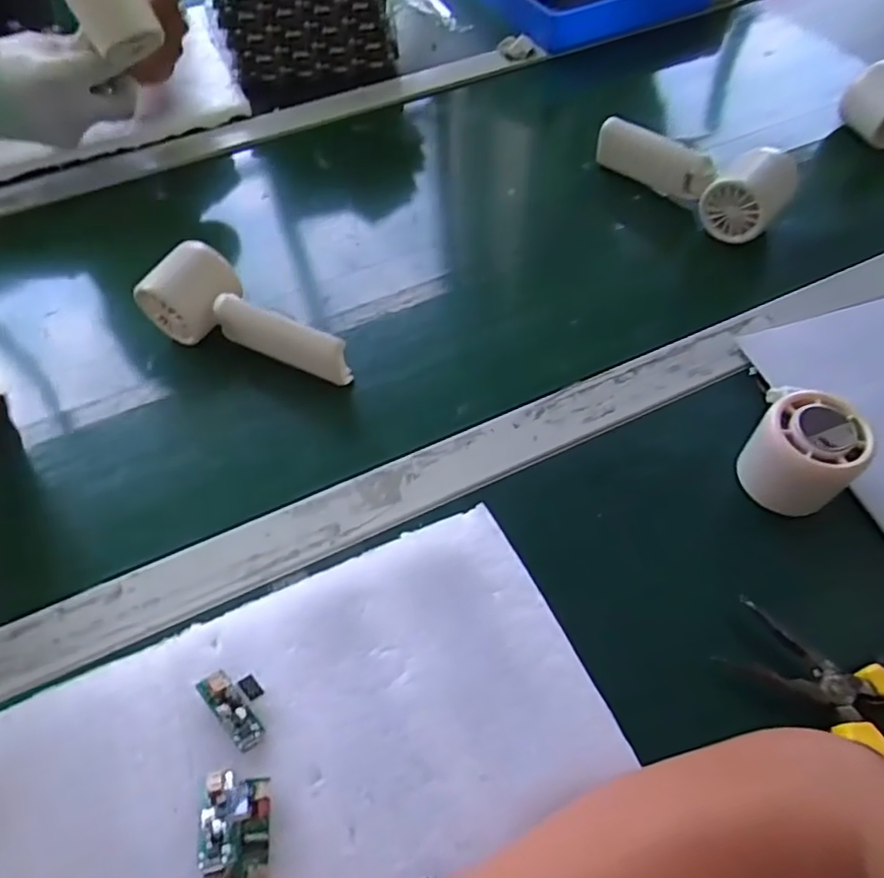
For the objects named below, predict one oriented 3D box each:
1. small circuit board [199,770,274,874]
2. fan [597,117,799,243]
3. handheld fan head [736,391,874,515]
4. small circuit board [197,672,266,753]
[{"bbox_3d":[-0.086,0.158,0.257,0.026,0.012,0.036,-7,56,-3],"label":"small circuit board"},{"bbox_3d":[0.216,-0.232,0.520,0.060,0.057,0.163,-31,61,-18],"label":"fan"},{"bbox_3d":[0.209,0.008,0.359,0.052,0.056,0.056,-34,62,-19],"label":"handheld fan head"},{"bbox_3d":[-0.094,0.122,0.287,0.022,0.010,0.039,-40,64,-22],"label":"small circuit board"}]

